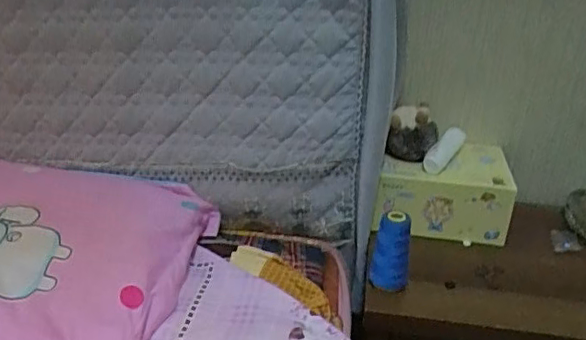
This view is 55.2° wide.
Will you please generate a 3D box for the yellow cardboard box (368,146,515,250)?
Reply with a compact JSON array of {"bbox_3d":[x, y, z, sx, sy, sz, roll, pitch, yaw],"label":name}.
[{"bbox_3d":[0.239,0.032,0.913,0.206,0.103,0.135,5,27,6],"label":"yellow cardboard box"}]

